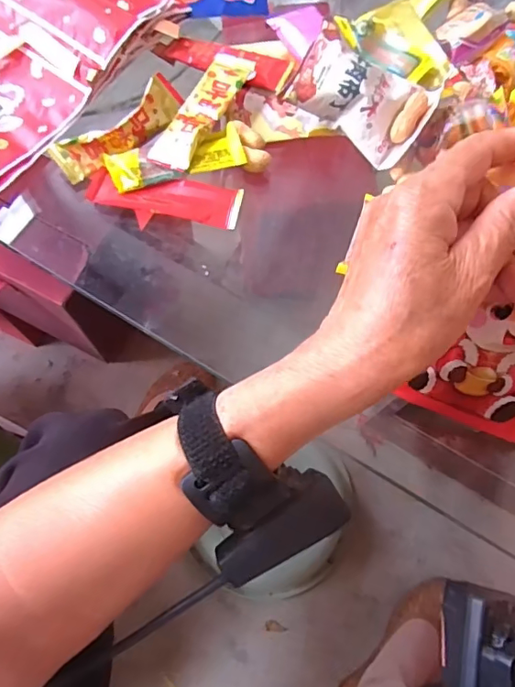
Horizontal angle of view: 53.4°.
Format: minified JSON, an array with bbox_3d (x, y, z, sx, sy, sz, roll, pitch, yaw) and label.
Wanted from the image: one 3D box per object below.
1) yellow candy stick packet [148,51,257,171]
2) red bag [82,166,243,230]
[{"bbox_3d":[-0.040,-0.175,0.386,0.033,0.016,0.110,27,71,7],"label":"yellow candy stick packet"},{"bbox_3d":[-0.068,-0.105,0.371,0.109,0.007,0.037,6,69,0],"label":"red bag"}]

